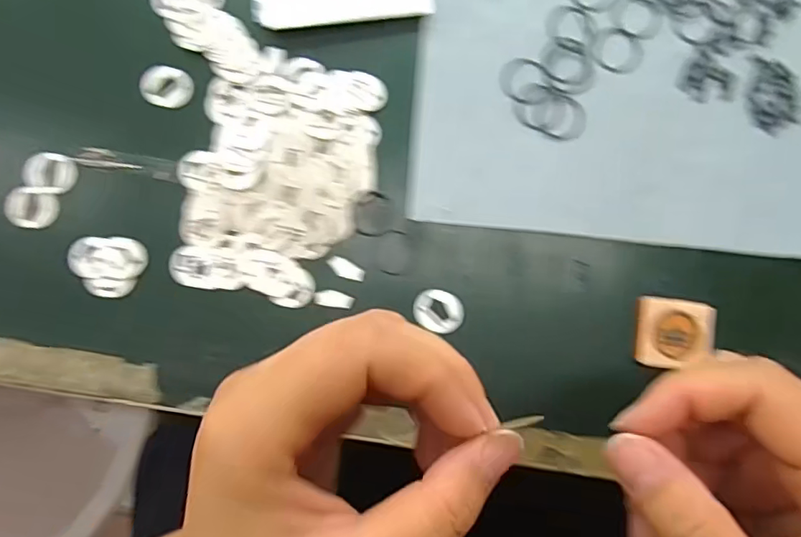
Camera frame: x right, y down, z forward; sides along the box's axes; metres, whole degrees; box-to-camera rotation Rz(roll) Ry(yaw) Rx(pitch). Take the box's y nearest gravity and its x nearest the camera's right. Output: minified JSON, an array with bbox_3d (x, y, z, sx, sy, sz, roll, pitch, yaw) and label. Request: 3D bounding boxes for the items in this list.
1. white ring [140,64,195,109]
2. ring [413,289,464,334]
[{"bbox_3d":[-0.106,-0.082,0.248,0.020,0.006,0.020,0,87,0],"label":"white ring"},{"bbox_3d":[0.017,0.019,0.243,0.022,0.004,0.018,25,87,1],"label":"ring"}]

